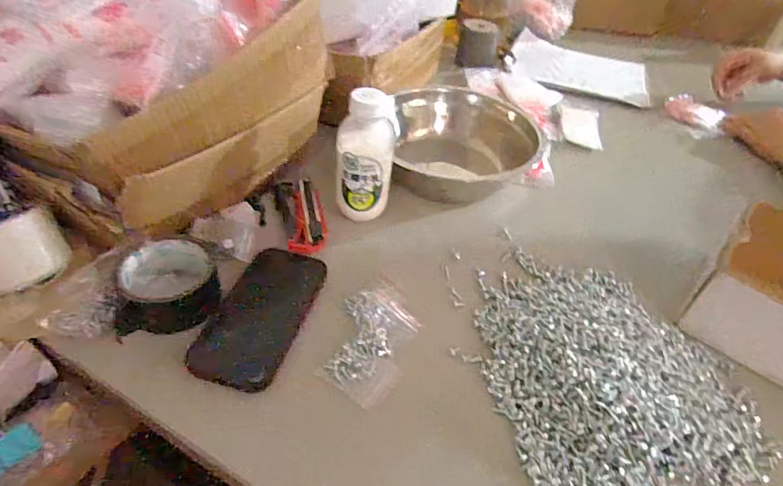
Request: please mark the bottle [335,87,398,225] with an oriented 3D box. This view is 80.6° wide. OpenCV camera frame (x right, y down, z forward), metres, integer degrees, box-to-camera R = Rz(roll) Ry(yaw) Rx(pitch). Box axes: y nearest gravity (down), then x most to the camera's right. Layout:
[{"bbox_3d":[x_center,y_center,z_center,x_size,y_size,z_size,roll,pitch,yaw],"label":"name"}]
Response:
[{"bbox_3d":[-0.030,-0.097,0.535,0.063,0.143,0.049,7,44,0],"label":"bottle"}]

